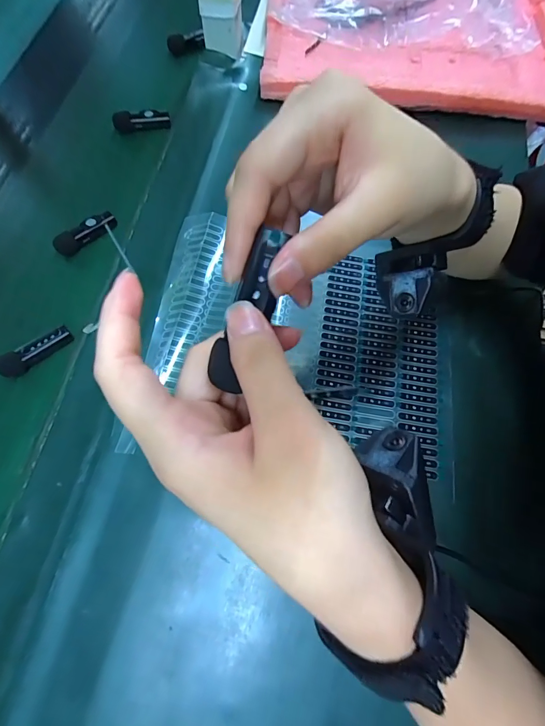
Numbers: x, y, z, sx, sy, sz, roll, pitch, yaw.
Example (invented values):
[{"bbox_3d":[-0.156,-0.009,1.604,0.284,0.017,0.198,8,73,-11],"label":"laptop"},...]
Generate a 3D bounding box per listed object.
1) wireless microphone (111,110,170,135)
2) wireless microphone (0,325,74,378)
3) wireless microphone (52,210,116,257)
[{"bbox_3d":[-0.151,-0.280,0.419,0.063,0.017,0.015,-9,70,-5],"label":"wireless microphone"},{"bbox_3d":[-0.207,-0.011,0.318,0.062,0.014,0.020,-40,75,-15],"label":"wireless microphone"},{"bbox_3d":[-0.185,-0.129,0.360,0.063,0.015,0.018,-43,76,-16],"label":"wireless microphone"}]

